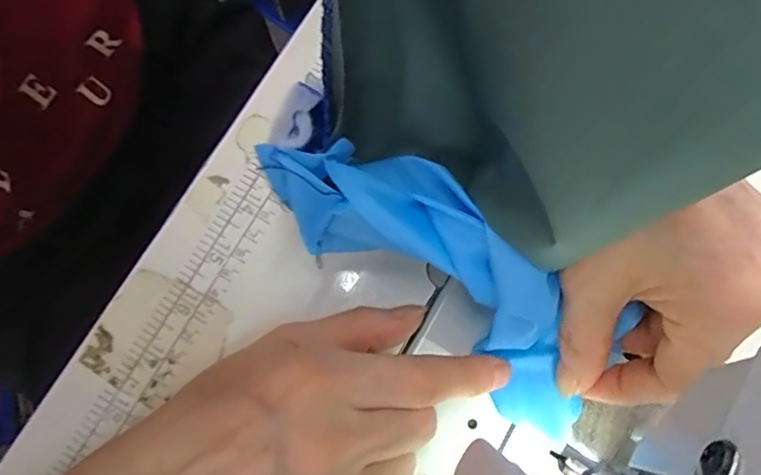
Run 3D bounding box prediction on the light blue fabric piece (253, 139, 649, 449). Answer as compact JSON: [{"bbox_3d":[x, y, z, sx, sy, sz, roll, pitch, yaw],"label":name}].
[{"bbox_3d":[0.029,0.014,0.200,0.155,0.040,0.048,43,78,-14],"label":"light blue fabric piece"}]

